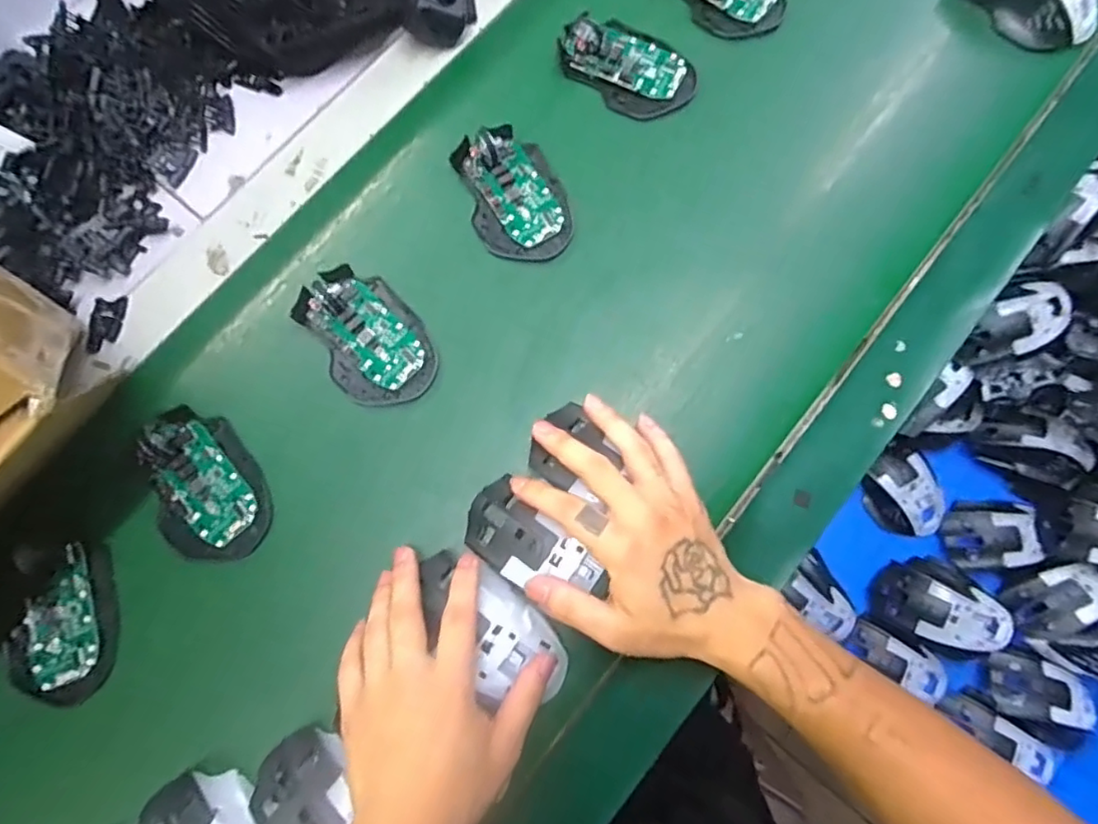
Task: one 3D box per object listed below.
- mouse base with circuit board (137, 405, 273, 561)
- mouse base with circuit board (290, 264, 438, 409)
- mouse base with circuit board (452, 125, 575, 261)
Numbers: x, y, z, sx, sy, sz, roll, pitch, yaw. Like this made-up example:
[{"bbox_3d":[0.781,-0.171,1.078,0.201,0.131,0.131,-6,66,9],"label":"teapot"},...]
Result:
[{"bbox_3d":[-0.241,0.052,0.413,0.072,0.026,0.109,-38,80,-7],"label":"mouse base with circuit board"},{"bbox_3d":[-0.134,-0.056,0.439,0.073,0.027,0.113,-39,80,-7],"label":"mouse base with circuit board"},{"bbox_3d":[-0.027,-0.168,0.459,0.071,0.025,0.108,-23,78,-4],"label":"mouse base with circuit board"}]

